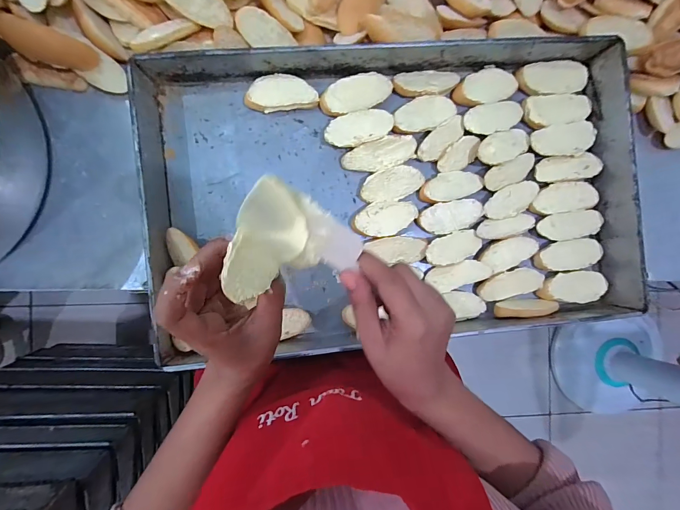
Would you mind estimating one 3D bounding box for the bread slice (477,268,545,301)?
[{"bbox_3d":[0.238,0.041,0.479,0.093,0.019,0.037,-10,91,-5],"label":"bread slice"}]

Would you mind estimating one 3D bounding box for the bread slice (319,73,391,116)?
[{"bbox_3d":[0.023,-0.217,0.457,0.097,0.014,0.048,-21,92,-4],"label":"bread slice"}]

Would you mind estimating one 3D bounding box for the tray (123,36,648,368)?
[{"bbox_3d":[0.076,-0.081,0.456,0.613,0.063,0.362,-6,93,-5],"label":"tray"}]

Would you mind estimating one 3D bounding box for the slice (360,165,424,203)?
[{"bbox_3d":[0.071,-0.096,0.468,0.086,0.016,0.043,-8,91,-5],"label":"slice"}]

